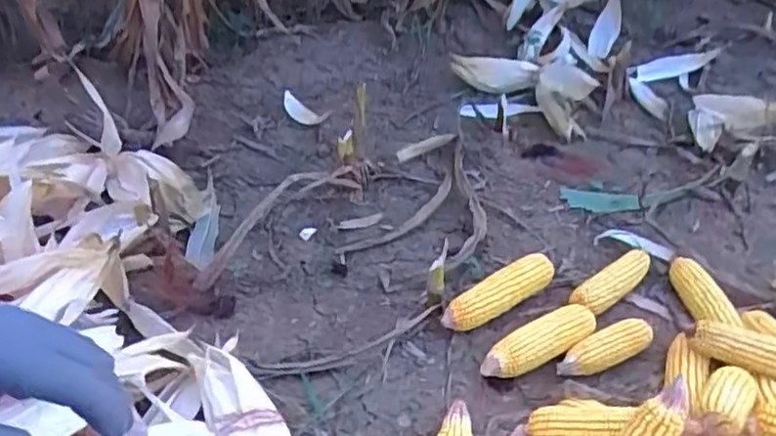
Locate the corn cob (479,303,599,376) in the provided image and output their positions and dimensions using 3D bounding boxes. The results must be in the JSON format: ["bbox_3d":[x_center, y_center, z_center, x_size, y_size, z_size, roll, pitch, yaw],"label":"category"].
[{"bbox_3d":[0.208,0.172,0.939,0.196,0.042,0.061,-20,45,-27],"label":"corn cob"}]

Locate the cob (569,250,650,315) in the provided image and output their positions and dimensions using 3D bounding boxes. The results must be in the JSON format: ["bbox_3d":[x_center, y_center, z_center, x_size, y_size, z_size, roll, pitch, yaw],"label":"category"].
[{"bbox_3d":[0.344,0.102,1.047,0.197,0.040,0.054,-26,48,-32],"label":"cob"}]

